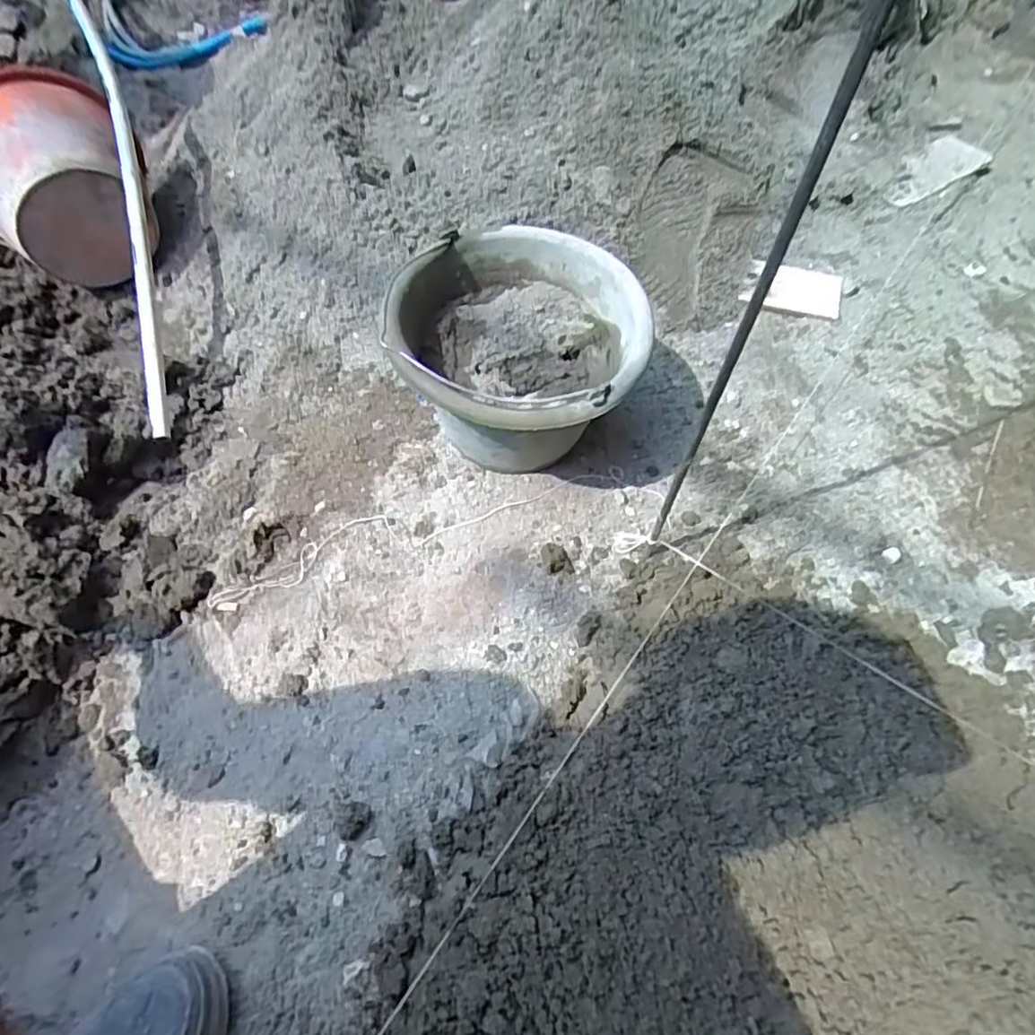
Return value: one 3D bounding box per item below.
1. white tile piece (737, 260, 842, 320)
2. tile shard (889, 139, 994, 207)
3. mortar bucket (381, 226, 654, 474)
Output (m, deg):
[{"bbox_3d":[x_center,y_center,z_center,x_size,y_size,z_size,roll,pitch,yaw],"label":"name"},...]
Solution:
[{"bbox_3d":[0.390,-0.325,0.878,0.133,0.012,0.096,17,63,5],"label":"white tile piece"},{"bbox_3d":[0.690,-0.567,1.024,0.224,0.018,0.089,-41,65,-21],"label":"tile shard"},{"bbox_3d":[0.004,-0.158,0.644,0.230,0.171,0.250,0,61,0],"label":"mortar bucket"}]

